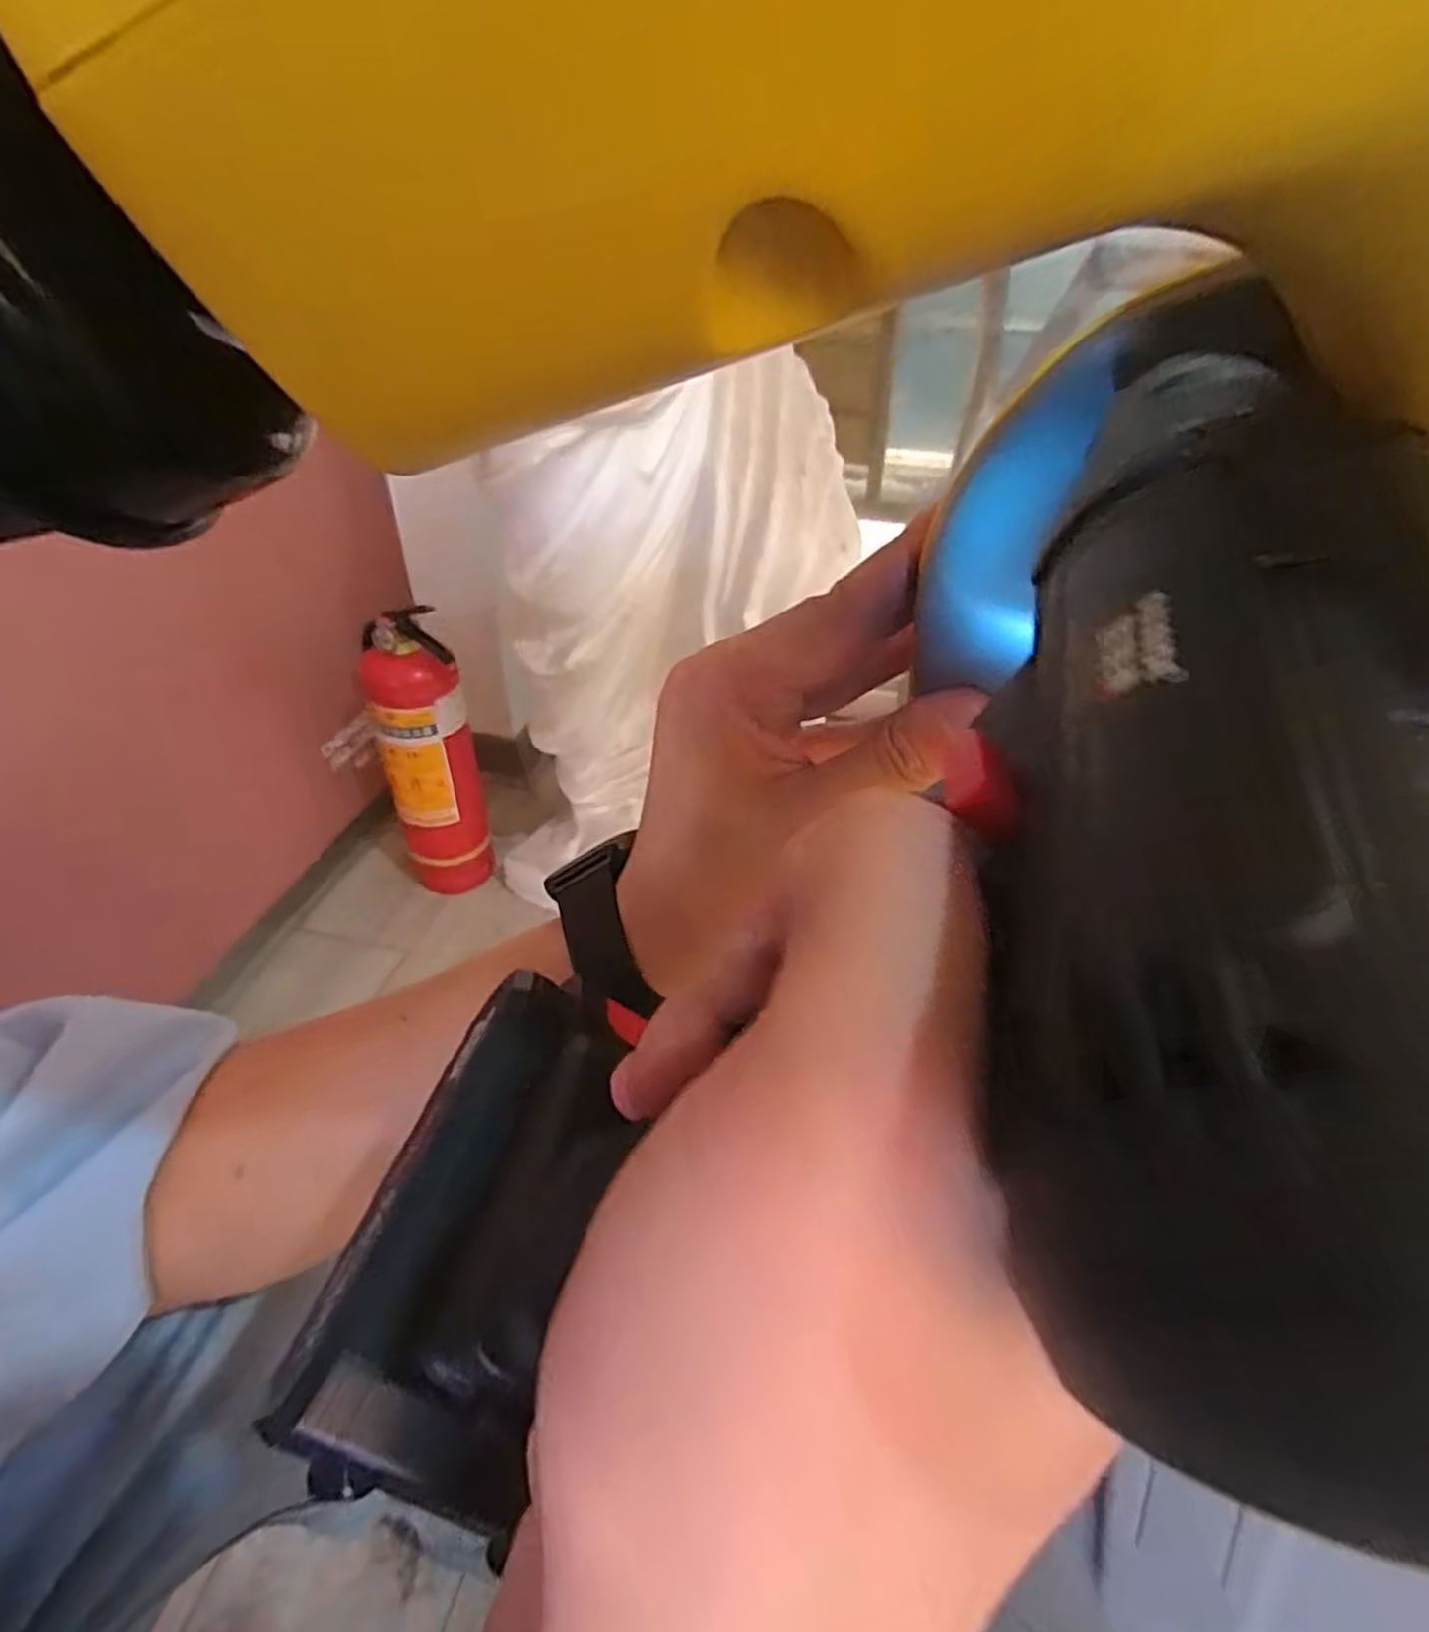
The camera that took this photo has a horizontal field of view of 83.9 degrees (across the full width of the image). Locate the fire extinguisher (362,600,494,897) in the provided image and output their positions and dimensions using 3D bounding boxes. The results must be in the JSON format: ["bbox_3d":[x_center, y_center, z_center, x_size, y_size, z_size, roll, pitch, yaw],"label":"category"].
[{"bbox_3d":[-0.421,-0.094,1.161,0.129,0.405,0.118,-16,42,-20],"label":"fire extinguisher"}]

